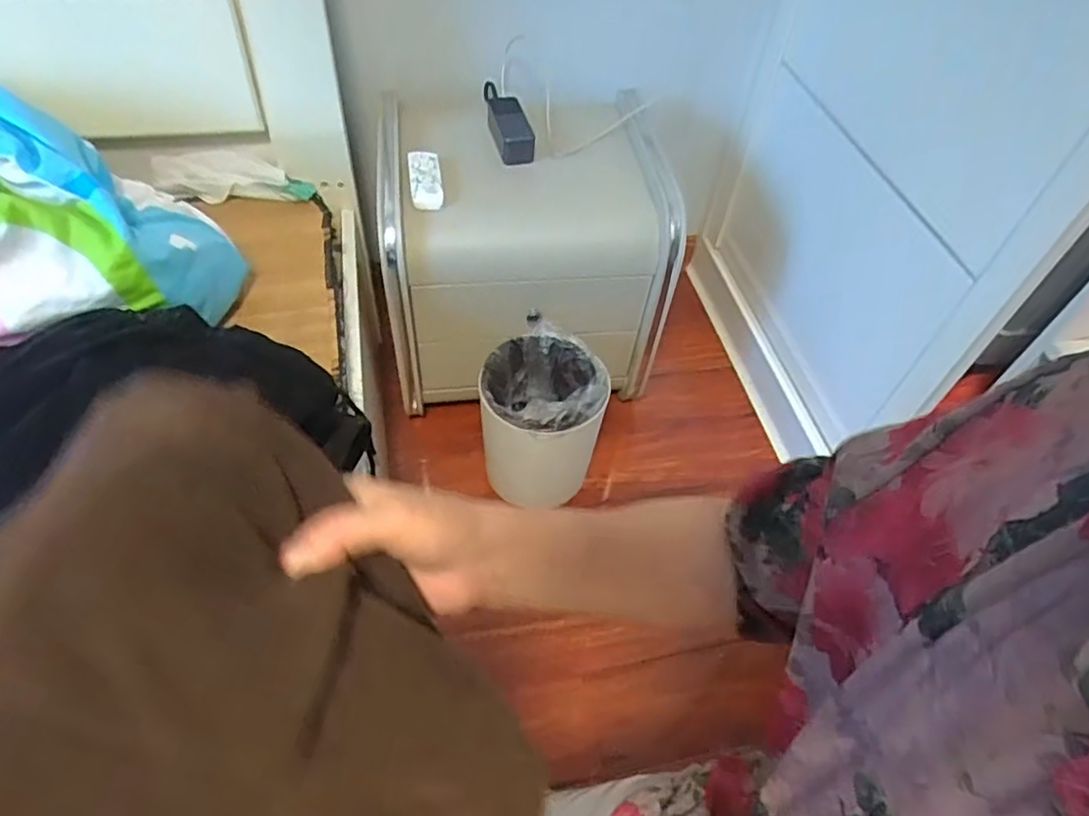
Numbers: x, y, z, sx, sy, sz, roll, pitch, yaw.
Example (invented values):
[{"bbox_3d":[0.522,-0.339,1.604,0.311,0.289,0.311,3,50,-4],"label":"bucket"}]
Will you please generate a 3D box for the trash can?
[{"bbox_3d":[-0.007,0.045,1.187,0.199,0.343,0.207,2,51,-3],"label":"trash can"}]

